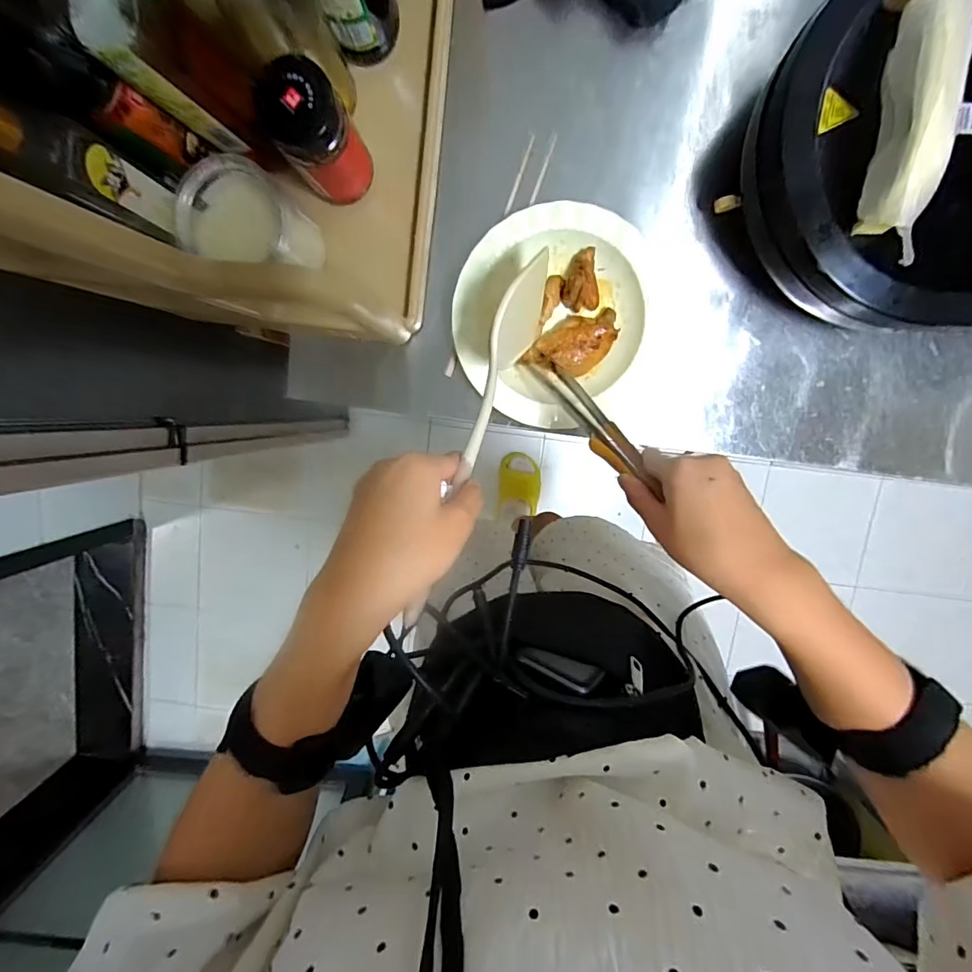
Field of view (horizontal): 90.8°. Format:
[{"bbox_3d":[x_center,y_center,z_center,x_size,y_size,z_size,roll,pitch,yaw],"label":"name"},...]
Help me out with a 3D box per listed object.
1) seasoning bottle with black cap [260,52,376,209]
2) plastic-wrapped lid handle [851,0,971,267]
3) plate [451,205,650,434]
[{"bbox_3d":[-0.141,-0.287,0.393,0.062,0.107,0.063,0,98,1],"label":"seasoning bottle with black cap"},{"bbox_3d":[0.286,-0.243,0.320,0.032,0.046,0.160,-3,110,2],"label":"plastic-wrapped lid handle"},{"bbox_3d":[0.060,-0.162,0.467,0.177,0.033,0.200,7,98,0],"label":"plate"}]

